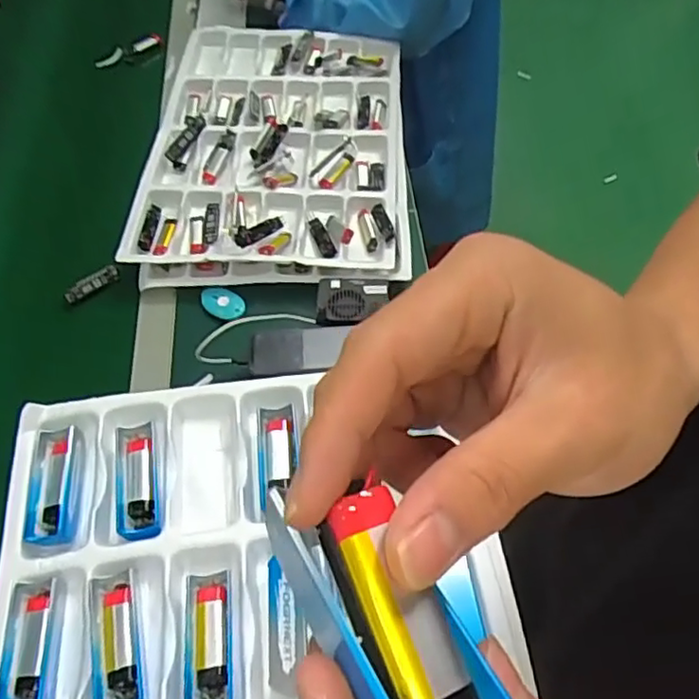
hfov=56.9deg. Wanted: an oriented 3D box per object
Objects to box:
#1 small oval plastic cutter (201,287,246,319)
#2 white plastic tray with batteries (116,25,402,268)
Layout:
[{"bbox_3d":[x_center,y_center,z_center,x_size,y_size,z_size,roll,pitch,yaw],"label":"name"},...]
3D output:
[{"bbox_3d":[-0.144,-0.052,0.729,0.054,0.008,0.031,26,60,17],"label":"small oval plastic cutter"},{"bbox_3d":[-0.093,-0.274,0.833,0.312,0.047,0.416,2,56,2],"label":"white plastic tray with batteries"}]

